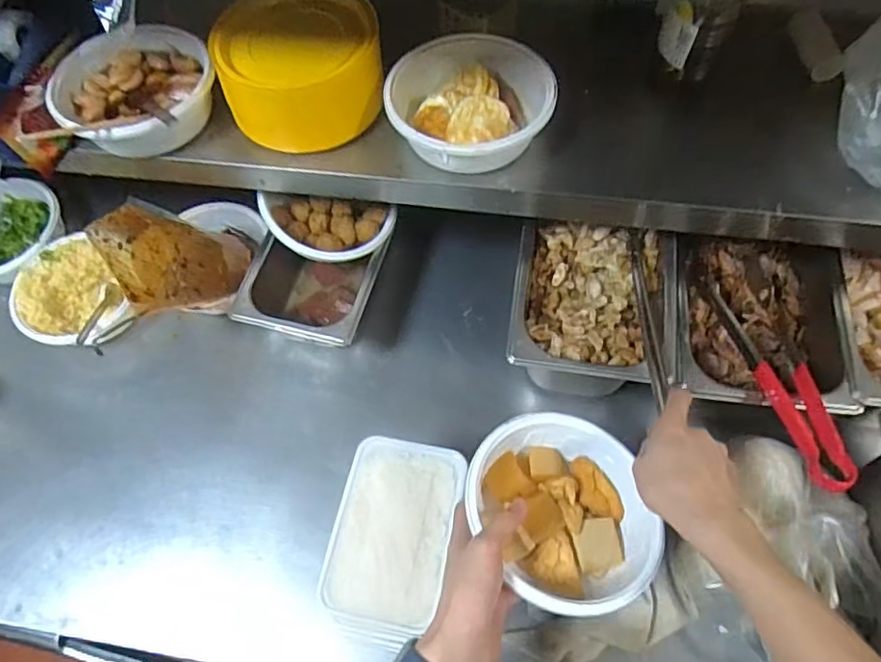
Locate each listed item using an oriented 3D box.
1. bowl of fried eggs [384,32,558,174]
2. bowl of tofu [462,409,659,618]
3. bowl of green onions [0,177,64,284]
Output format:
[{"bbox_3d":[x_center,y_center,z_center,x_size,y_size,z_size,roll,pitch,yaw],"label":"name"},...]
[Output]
[{"bbox_3d":[0.029,-0.236,0.617,0.165,0.054,0.167,-2,63,3],"label":"bowl of fried eggs"},{"bbox_3d":[0.106,0.162,0.525,0.169,0.070,0.169,5,54,-7],"label":"bowl of tofu"},{"bbox_3d":[-0.634,-0.137,0.860,0.169,0.070,0.159,-2,63,3],"label":"bowl of green onions"}]

